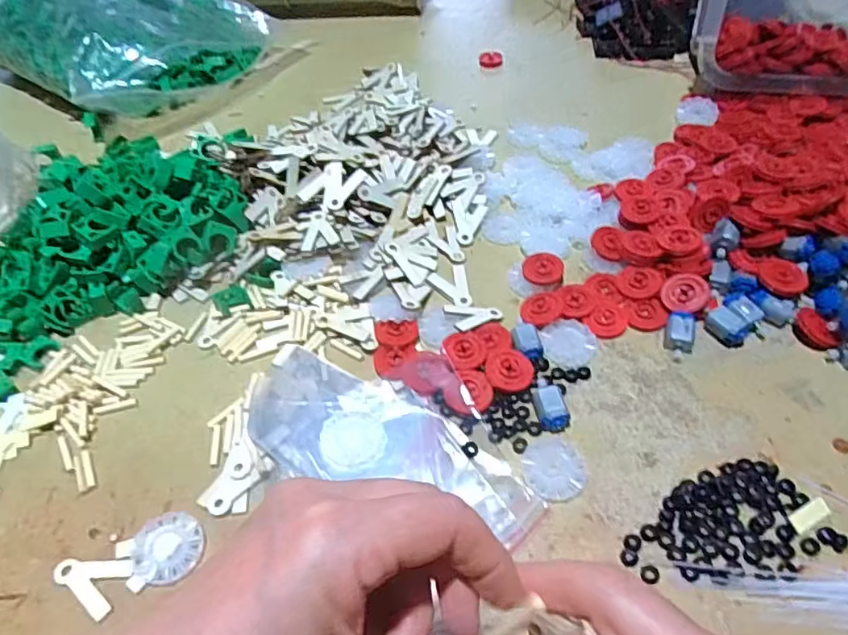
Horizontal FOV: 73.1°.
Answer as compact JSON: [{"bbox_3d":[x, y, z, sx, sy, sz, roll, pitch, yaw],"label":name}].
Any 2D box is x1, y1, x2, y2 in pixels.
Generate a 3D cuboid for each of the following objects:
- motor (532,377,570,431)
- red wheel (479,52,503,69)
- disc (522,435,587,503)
[{"bbox_3d":[0.083,0.056,0.379,0.018,0.015,0.040,-12,52,-6],"label":"motor"},{"bbox_3d":[0.082,-0.316,0.700,0.028,0.012,0.021,-1,51,2],"label":"red wheel"},{"bbox_3d":[0.082,0.093,0.357,0.037,0.004,0.042,-4,51,0],"label":"disc"}]

